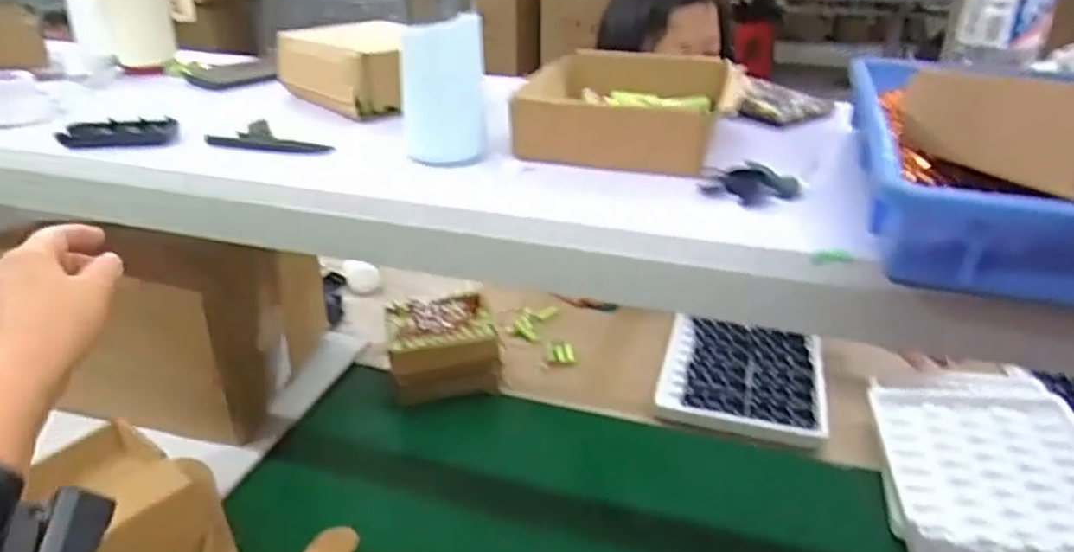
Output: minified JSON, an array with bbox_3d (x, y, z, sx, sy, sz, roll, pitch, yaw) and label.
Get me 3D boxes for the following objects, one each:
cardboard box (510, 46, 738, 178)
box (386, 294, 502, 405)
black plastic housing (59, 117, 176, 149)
[{"bbox_3d":[0.077,-0.153,0.617,0.167,0.052,0.189,6,29,13],"label":"cardboard box"},{"bbox_3d":[-0.147,0.107,1.089,0.164,0.120,0.121,-5,28,-8],"label":"box"},{"bbox_3d":[-0.376,-0.129,0.620,0.093,0.017,0.033,-6,28,-9],"label":"black plastic housing"}]

